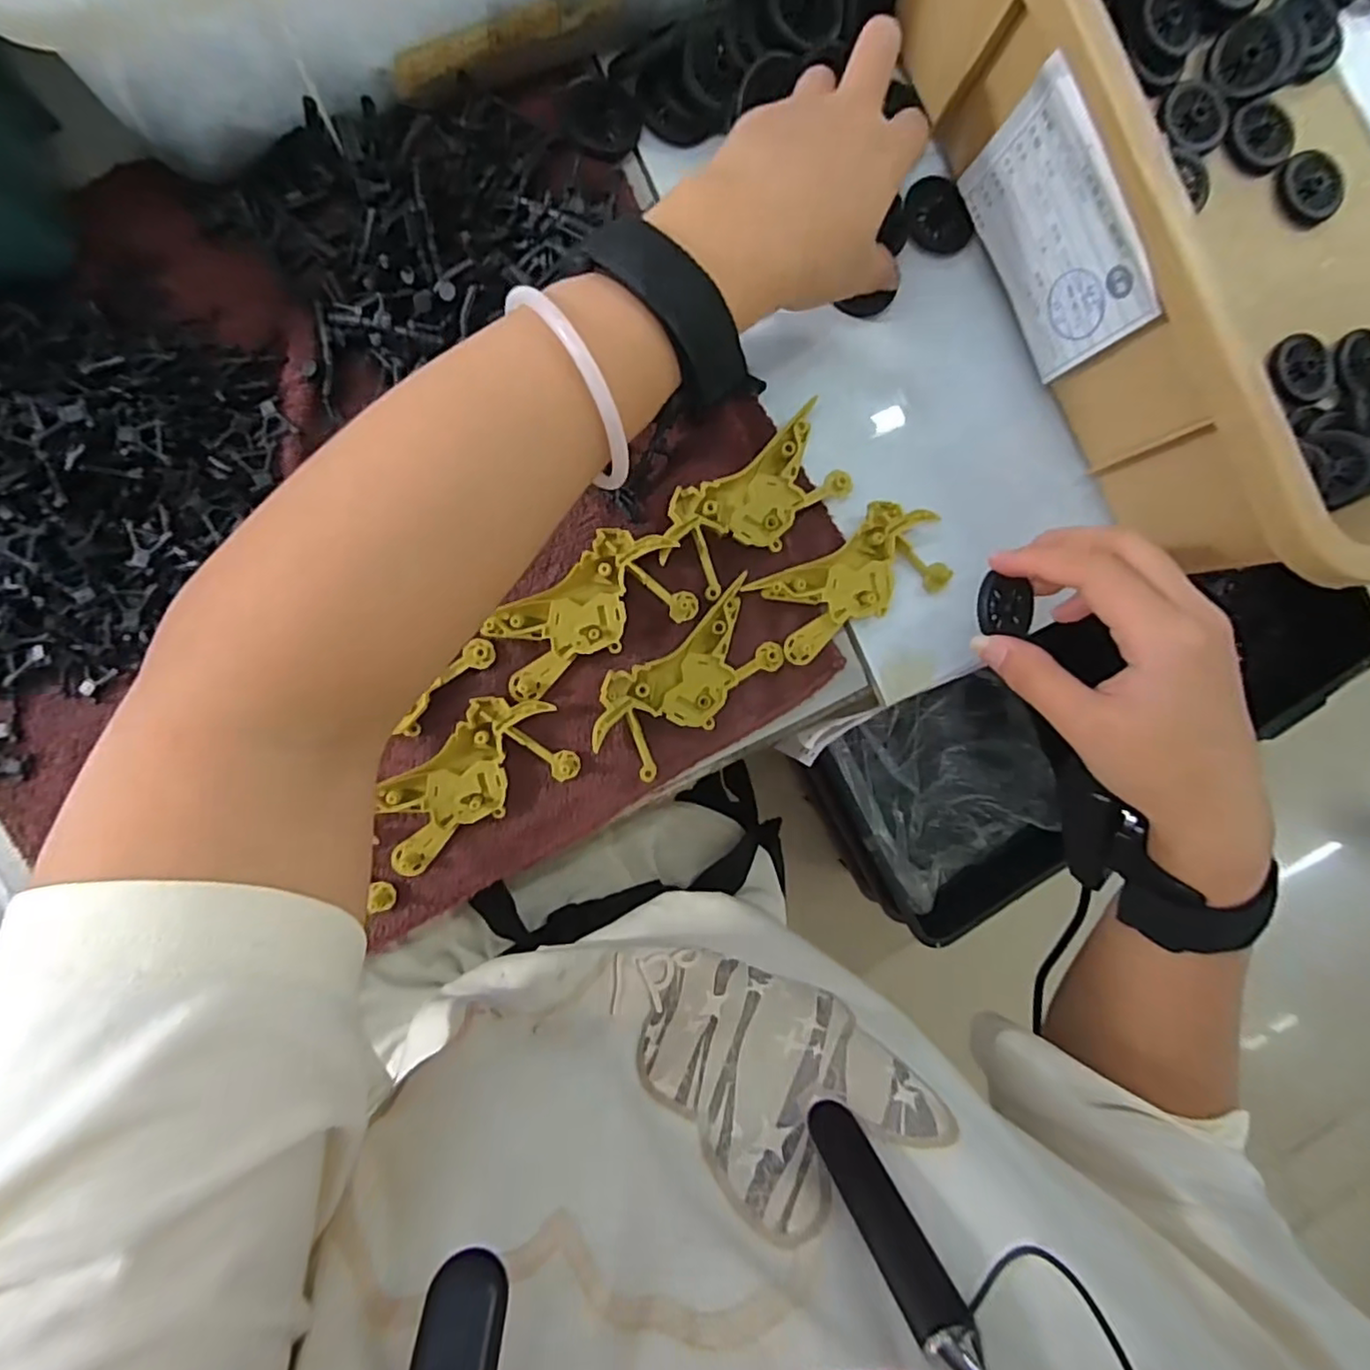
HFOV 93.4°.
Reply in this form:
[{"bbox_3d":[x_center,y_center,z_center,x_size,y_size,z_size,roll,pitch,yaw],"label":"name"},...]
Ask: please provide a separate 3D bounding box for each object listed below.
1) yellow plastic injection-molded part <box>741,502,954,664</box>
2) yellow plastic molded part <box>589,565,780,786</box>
[{"bbox_3d":[0.084,-0.053,0.325,0.096,0.016,0.053,-34,95,-7],"label":"yellow plastic injection-molded part"},{"bbox_3d":[0.001,-0.001,0.313,0.099,0.013,0.048,-41,96,-6],"label":"yellow plastic molded part"}]

